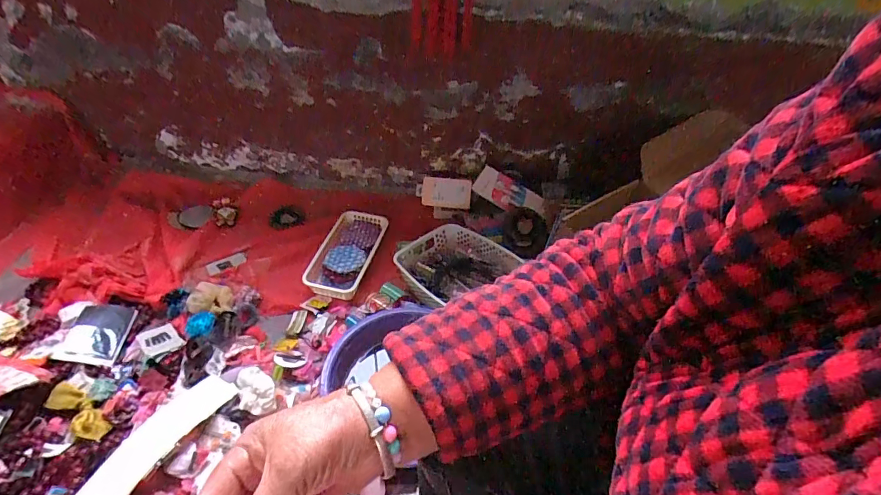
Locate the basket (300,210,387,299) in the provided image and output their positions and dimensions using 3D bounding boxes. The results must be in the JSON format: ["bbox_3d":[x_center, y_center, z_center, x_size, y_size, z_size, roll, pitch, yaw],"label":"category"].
[{"bbox_3d":[-0.226,0.009,1.091,0.135,0.057,0.269,12,45,8],"label":"basket"}]

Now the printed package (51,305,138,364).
[{"bbox_3d":[-0.715,0.182,0.906,0.099,0.026,0.157,20,26,-27],"label":"printed package"}]

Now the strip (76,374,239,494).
[{"bbox_3d":[-0.486,0.335,0.730,0.076,0.024,0.288,26,48,21],"label":"strip"}]

